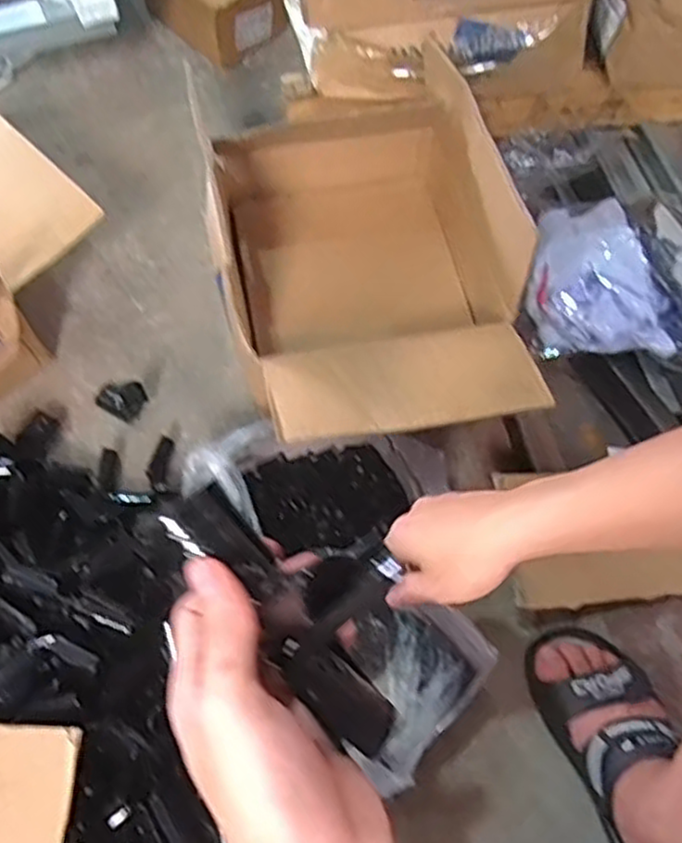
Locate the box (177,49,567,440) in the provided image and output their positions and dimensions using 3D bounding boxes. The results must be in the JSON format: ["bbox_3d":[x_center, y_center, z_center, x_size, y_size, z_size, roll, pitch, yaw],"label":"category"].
[{"bbox_3d":[0.028,-0.181,0.810,0.271,0.239,0.451,-9,63,-6],"label":"box"}]

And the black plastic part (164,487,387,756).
[{"bbox_3d":[-0.024,0.085,0.316,0.028,0.016,0.131,-38,88,-19],"label":"black plastic part"}]

